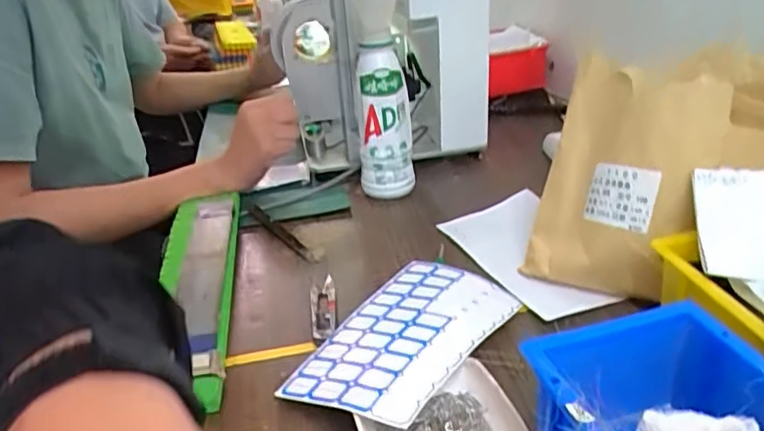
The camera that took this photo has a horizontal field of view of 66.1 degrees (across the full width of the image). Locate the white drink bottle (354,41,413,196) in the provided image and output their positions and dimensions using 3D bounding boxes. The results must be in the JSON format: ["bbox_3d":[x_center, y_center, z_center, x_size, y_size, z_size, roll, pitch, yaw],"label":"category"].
[{"bbox_3d":[0.000,-0.110,0.701,0.063,0.172,0.057,-7,27,-4],"label":"white drink bottle"}]

